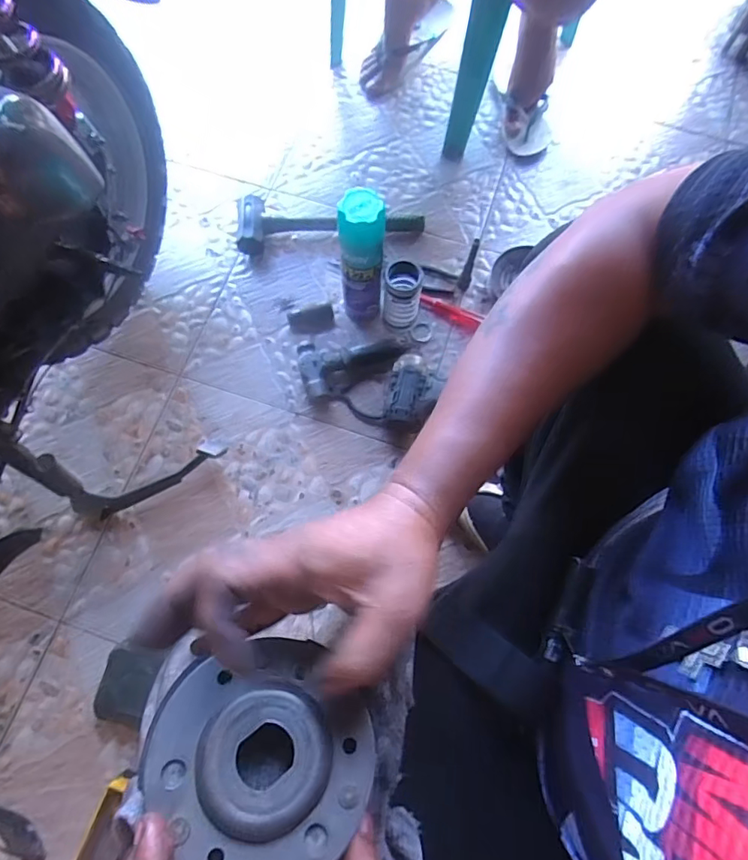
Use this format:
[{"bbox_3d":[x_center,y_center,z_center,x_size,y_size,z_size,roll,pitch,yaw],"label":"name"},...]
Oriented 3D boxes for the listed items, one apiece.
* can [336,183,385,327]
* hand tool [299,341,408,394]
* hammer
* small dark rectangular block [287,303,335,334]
[{"bbox_3d":[-0.019,-0.247,0.773,0.064,0.271,0.061,0,74,-1],"label":"can"},{"bbox_3d":[-0.035,-0.115,0.834,0.173,0.040,0.105,-14,75,-5],"label":"hand tool"},{"bbox_3d":[-0.075,-0.365,0.918,0.338,0.049,0.088,-1,74,-1],"label":"hammer"},{"bbox_3d":[-0.106,-0.189,0.864,0.079,0.028,0.042,-13,74,-5],"label":"small dark rectangular block"}]

